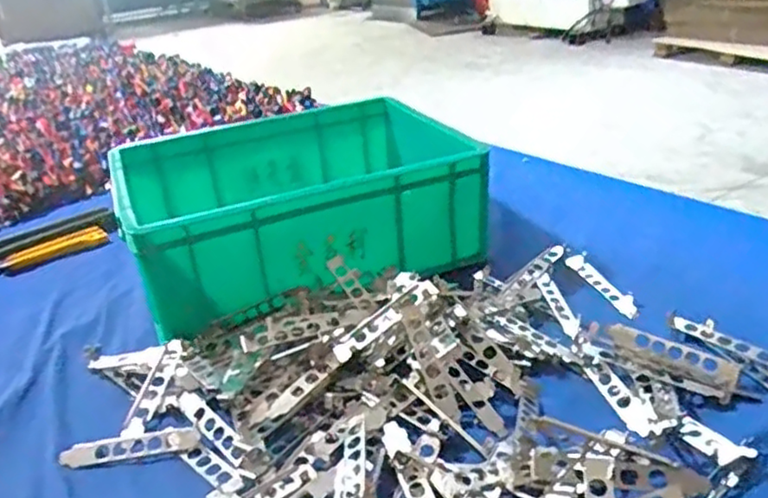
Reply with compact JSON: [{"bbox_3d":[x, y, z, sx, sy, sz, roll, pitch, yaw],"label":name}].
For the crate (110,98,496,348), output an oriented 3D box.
[{"bbox_3d":[-0.103,-0.066,0.849,0.430,0.136,0.329,-17,30,-20],"label":"crate"}]

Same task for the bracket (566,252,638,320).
[{"bbox_3d":[0.243,0.039,0.738,0.024,0.013,0.128,-12,29,-11],"label":"bracket"}]

